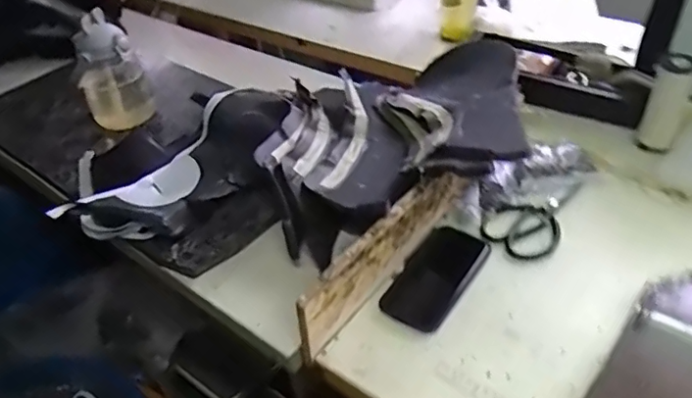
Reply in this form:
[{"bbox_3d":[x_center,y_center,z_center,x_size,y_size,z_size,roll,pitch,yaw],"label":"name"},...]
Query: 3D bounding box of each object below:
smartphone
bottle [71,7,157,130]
[{"bbox_3d":[0.119,0.097,0.755,0.086,0.005,0.169,20,46,28],"label":"smartphone"},{"bbox_3d":[-0.425,-0.231,1.043,0.114,0.186,0.086,-20,42,-16],"label":"bottle"}]

